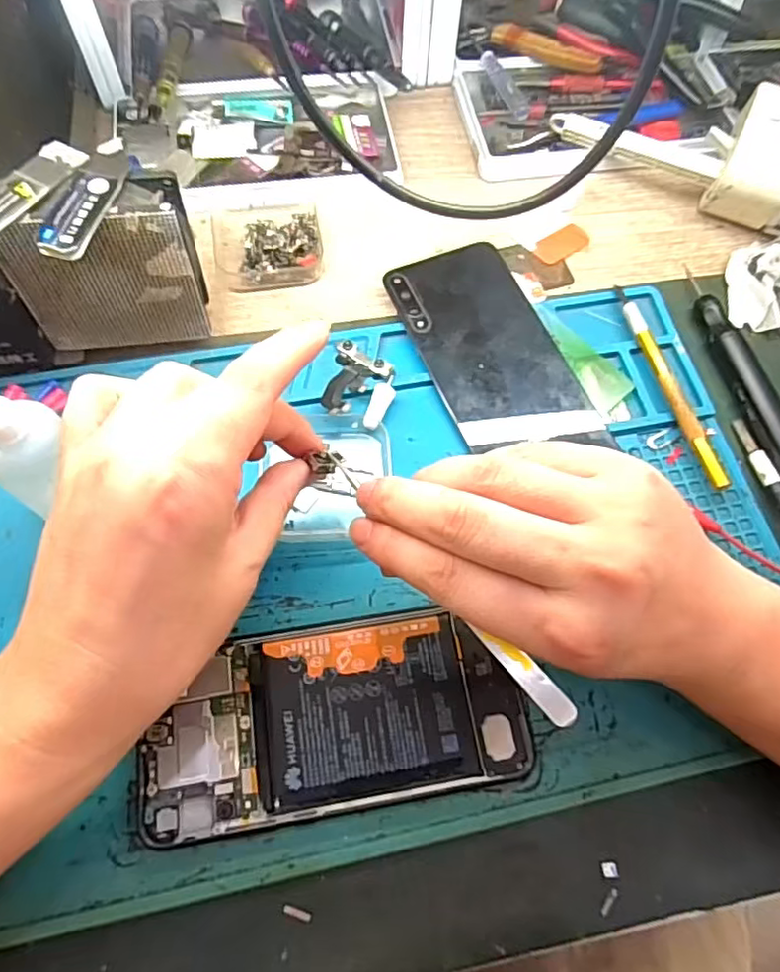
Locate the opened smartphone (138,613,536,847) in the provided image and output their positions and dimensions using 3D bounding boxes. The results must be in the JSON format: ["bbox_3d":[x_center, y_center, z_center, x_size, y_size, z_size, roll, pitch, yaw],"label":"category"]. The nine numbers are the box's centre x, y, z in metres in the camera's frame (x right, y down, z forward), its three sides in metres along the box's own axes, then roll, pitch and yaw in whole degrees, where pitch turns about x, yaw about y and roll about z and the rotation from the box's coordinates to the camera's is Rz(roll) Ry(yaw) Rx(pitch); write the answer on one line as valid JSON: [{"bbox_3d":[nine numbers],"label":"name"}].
[{"bbox_3d":[-0.023,0.095,0.254,0.152,0.008,0.071,-8,67,-7],"label":"opened smartphone"}]

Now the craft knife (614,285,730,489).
[{"bbox_3d":[0.149,-0.057,0.326,0.011,0.012,0.128,-12,68,-8],"label":"craft knife"}]

